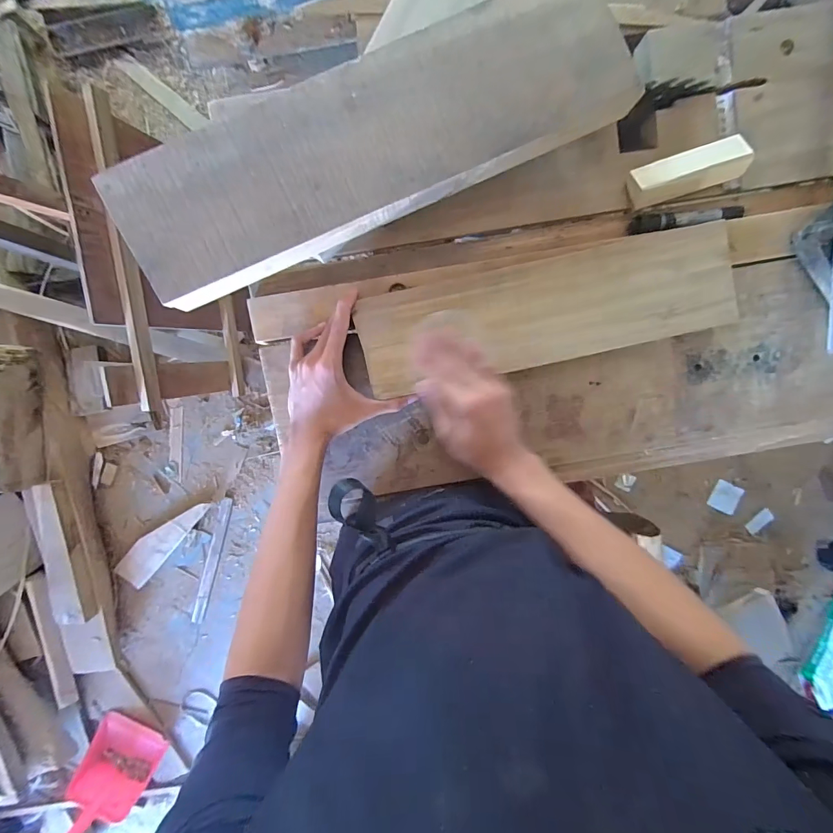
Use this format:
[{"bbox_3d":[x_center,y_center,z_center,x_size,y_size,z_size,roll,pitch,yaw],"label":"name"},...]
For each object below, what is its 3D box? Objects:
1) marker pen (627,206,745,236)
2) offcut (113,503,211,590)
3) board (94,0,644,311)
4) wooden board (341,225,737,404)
[{"bbox_3d":[0.323,-0.238,0.477,0.131,0.017,0.023,-8,96,0],"label":"marker pen"},{"bbox_3d":[-0.885,0.427,1.376,0.114,0.042,0.376,41,94,-4],"label":"offcut"},{"bbox_3d":[-0.046,-0.271,0.397,0.506,0.032,0.144,-23,96,1],"label":"board"},{"bbox_3d":[0.144,-0.119,0.449,0.410,0.026,0.118,-10,96,0],"label":"wooden board"}]

